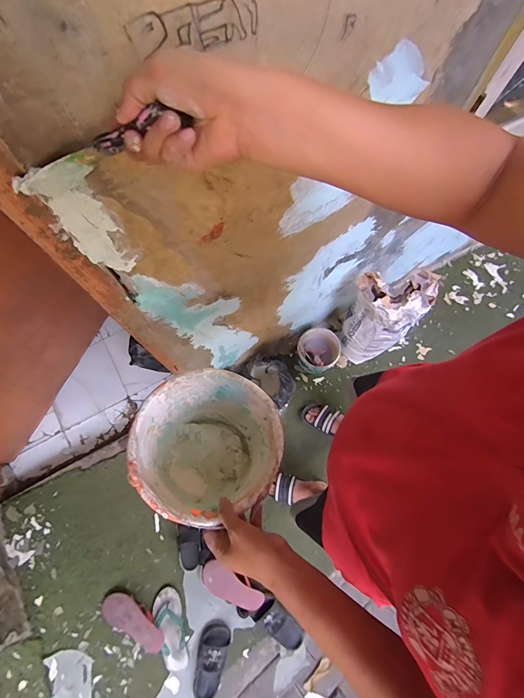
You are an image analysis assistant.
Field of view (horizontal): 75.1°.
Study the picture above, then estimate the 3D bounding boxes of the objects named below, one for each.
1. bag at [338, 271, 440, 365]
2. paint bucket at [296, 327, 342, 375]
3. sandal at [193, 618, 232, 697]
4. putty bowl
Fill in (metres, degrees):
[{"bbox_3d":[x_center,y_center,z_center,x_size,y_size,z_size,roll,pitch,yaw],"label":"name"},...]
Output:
[{"bbox_3d":[0.403,-0.113,1.225,0.170,0.497,0.220,-40,78,-11],"label":"bag"},{"bbox_3d":[0.226,0.012,1.381,0.163,0.144,0.149,0,73,-1],"label":"paint bucket"},{"bbox_3d":[-0.185,1.091,1.180,0.107,0.065,0.249,17,74,4],"label":"sandal"},{"bbox_3d":[-0.087,0.162,0.604,0.230,0.177,0.229,0,73,-1],"label":"putty bowl"}]

